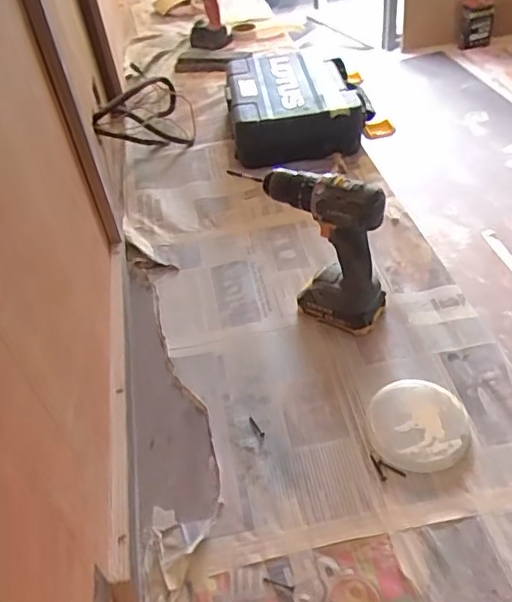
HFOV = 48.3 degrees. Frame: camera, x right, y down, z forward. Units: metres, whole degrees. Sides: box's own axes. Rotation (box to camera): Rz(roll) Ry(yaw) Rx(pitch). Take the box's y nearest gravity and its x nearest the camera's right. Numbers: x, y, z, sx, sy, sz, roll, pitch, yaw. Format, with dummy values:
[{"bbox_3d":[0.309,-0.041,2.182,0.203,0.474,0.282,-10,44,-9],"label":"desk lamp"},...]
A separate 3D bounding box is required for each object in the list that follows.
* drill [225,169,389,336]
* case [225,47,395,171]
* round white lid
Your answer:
[{"bbox_3d":[0.087,-0.073,0.782,0.177,0.219,0.069,22,51,27],"label":"drill"},{"bbox_3d":[0.105,-0.429,1.231,0.315,0.123,0.333,-6,44,2],"label":"case"},{"bbox_3d":[0.194,0.147,0.686,0.113,0.014,0.120,-4,44,4],"label":"round white lid"}]

